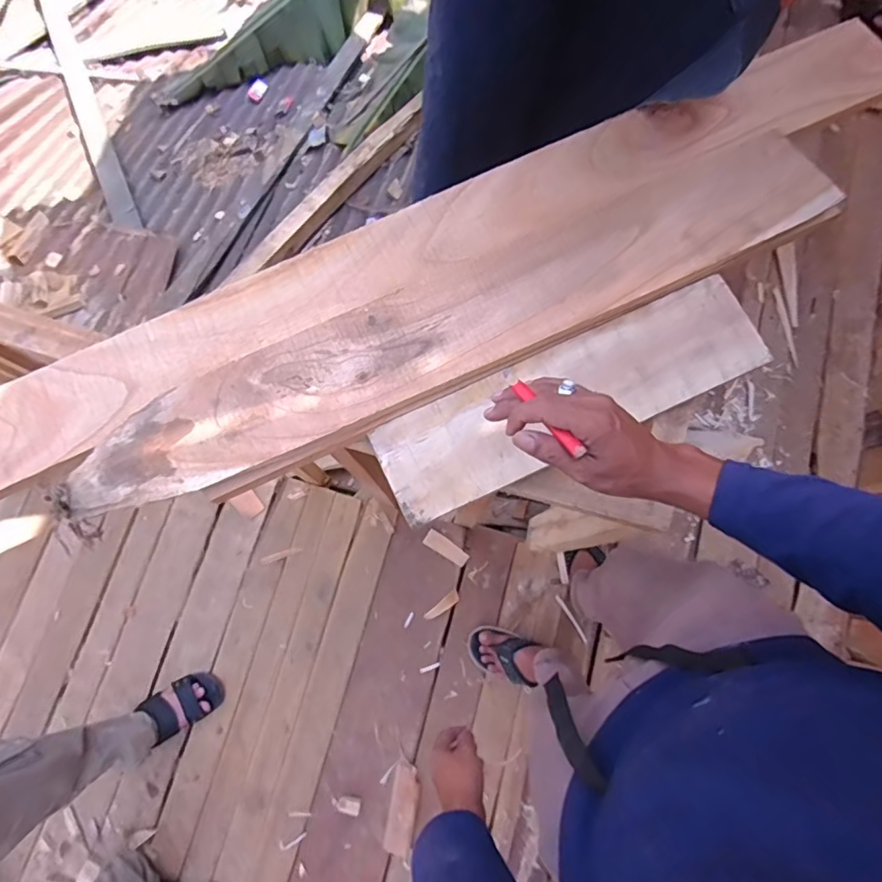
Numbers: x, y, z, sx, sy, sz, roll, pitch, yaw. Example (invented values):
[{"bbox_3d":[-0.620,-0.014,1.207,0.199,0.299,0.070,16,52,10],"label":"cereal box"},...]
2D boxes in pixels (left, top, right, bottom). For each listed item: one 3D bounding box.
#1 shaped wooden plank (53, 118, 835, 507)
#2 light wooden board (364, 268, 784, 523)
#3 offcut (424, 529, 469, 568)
[{"bbox_3d":[0.015,-0.140,0.604,0.899,0.040,0.159,-23,80,-4],"label":"shaped wooden plank"},{"bbox_3d":[0.149,-0.050,0.607,0.451,0.015,0.117,-24,80,-4],"label":"light wooden board"},{"bbox_3d":[0.014,0.270,1.342,0.119,0.015,0.043,32,81,6],"label":"offcut"}]

